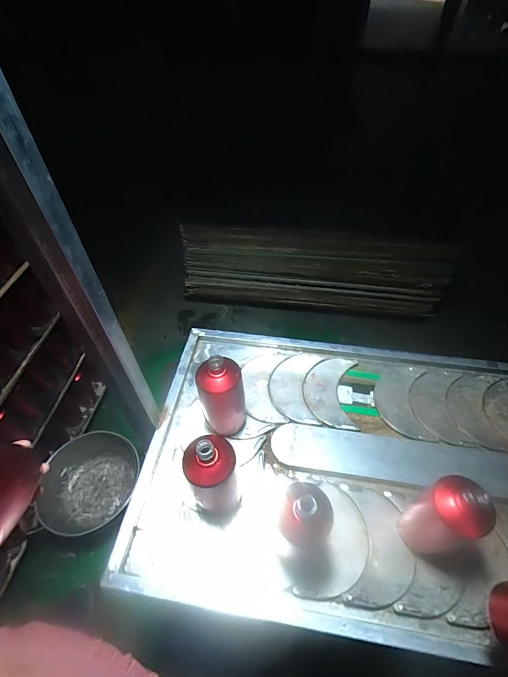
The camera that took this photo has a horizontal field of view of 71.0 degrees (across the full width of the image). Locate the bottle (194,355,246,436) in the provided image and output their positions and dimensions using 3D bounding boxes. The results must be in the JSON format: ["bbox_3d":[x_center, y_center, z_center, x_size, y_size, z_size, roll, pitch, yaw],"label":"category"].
[{"bbox_3d":[-0.060,0.110,0.675,0.081,0.209,0.063,-23,50,-13],"label":"bottle"}]

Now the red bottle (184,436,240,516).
[{"bbox_3d":[-0.061,0.219,0.563,0.074,0.198,0.060,-19,49,-10],"label":"red bottle"}]

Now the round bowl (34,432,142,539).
[{"bbox_3d":[-0.573,0.493,1.235,0.276,0.111,0.337,11,51,16],"label":"round bowl"}]

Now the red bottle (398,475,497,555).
[{"bbox_3d":[0.274,0.265,0.522,0.081,0.202,0.075,-3,49,4],"label":"red bottle"}]

